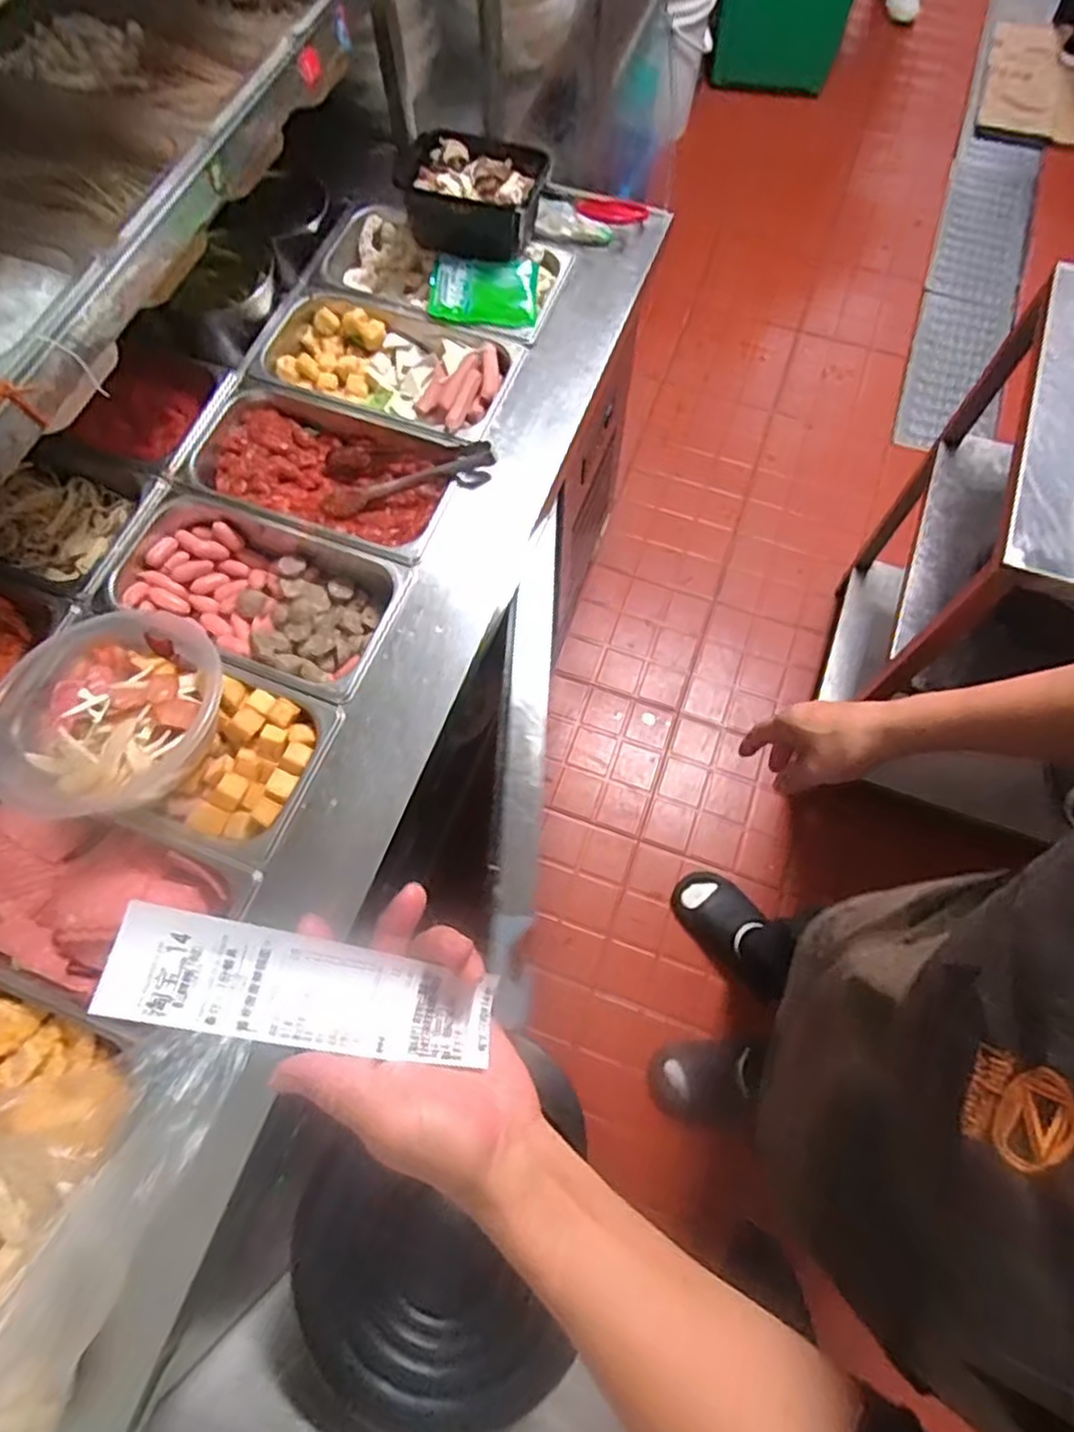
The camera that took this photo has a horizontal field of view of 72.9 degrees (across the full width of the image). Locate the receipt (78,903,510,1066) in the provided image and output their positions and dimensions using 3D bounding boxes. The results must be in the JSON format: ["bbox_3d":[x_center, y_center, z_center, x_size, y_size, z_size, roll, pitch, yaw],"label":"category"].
[{"bbox_3d":[-0.120,0.145,0.383,0.194,0.014,0.053,17,69,-14],"label":"receipt"}]

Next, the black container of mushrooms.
[{"bbox_3d":[-0.086,-0.668,0.948,0.177,0.089,0.134,11,70,5],"label":"black container of mushrooms"}]

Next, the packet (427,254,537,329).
[{"bbox_3d":[-0.068,-0.546,0.939,0.138,0.032,0.101,2,69,2],"label":"packet"}]

